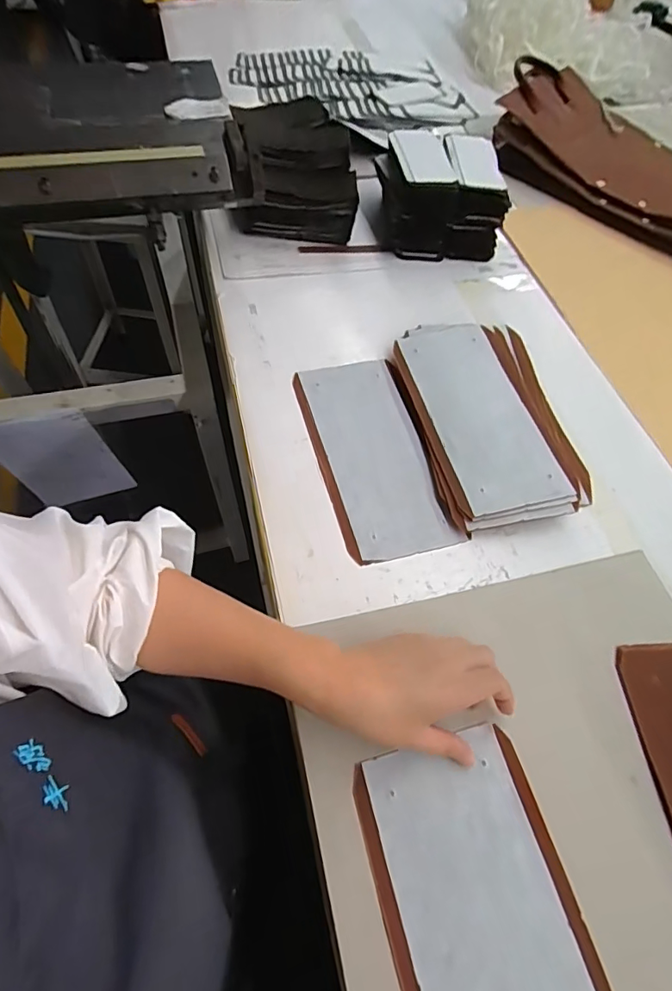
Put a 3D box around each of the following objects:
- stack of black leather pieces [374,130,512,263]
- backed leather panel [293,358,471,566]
[{"bbox_3d":[0.149,-0.440,0.696,0.164,0.079,0.168,2,59,-3],"label":"stack of black leather pieces"},{"bbox_3d":[0.037,-0.050,0.519,0.114,0.013,0.249,-13,61,-11],"label":"backed leather panel"}]

